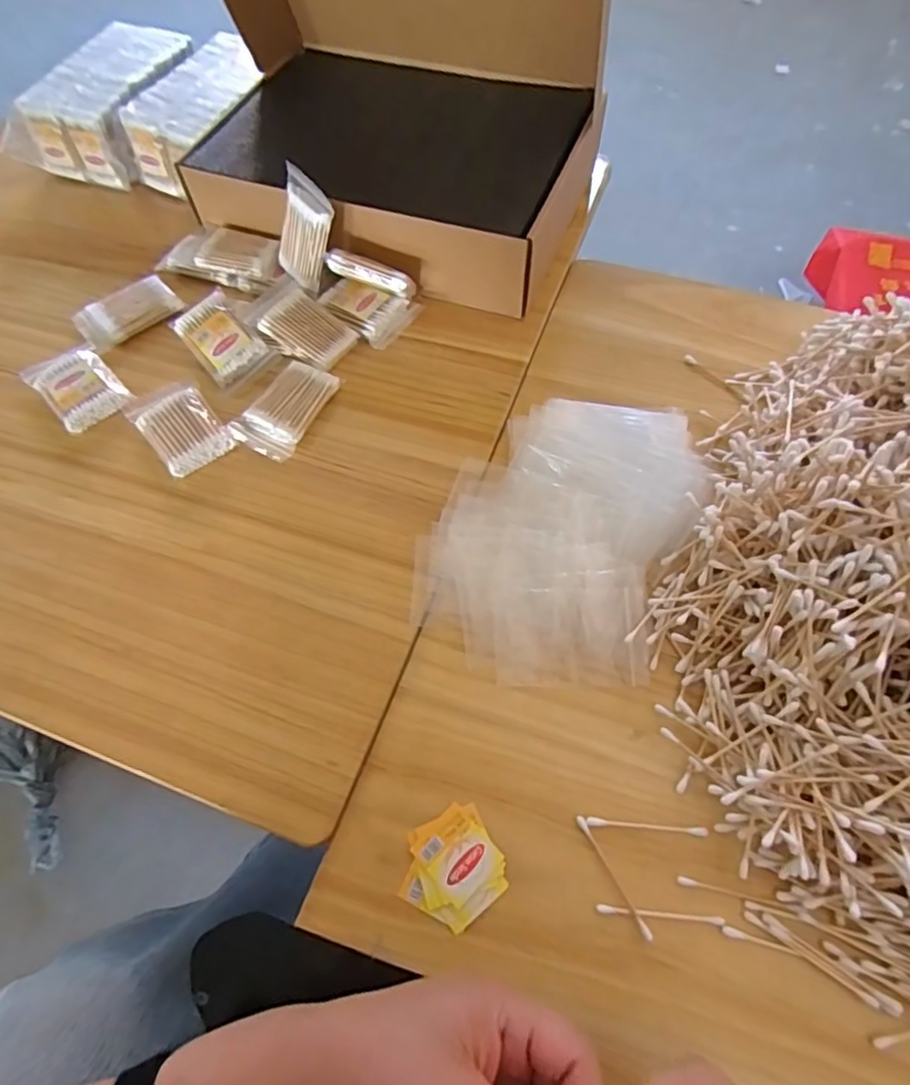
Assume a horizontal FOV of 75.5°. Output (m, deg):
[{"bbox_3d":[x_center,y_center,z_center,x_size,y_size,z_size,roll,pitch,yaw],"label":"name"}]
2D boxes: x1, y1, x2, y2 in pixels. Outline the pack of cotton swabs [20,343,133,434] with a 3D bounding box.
[{"bbox_3d":[-0.337,-0.140,0.525,0.059,0.016,0.084,-40,68,-18],"label":"pack of cotton swabs"}]

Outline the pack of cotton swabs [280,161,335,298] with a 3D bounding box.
[{"bbox_3d":[-0.140,-0.285,0.541,0.060,0.088,0.009,42,45,11],"label":"pack of cotton swabs"}]

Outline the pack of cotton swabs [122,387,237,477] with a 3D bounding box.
[{"bbox_3d":[-0.234,-0.099,0.503,0.059,0.013,0.093,-37,67,-17],"label":"pack of cotton swabs"}]

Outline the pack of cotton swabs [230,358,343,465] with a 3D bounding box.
[{"bbox_3d":[-0.146,-0.116,0.508,0.057,0.016,0.094,24,65,14],"label":"pack of cotton swabs"}]

